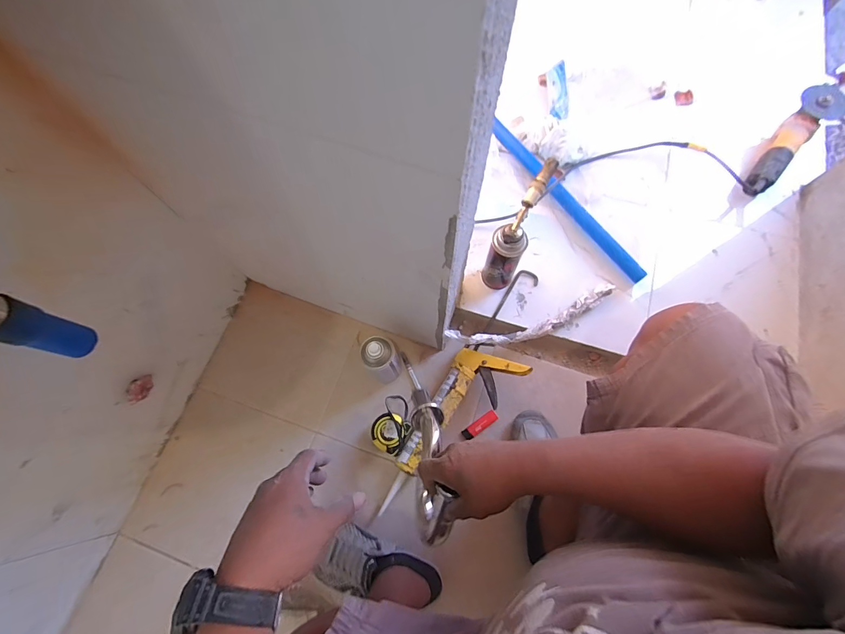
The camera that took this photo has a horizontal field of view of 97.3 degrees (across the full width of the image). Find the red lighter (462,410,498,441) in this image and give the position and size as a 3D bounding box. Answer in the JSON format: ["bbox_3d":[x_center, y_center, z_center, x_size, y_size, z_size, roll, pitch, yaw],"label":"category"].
[{"bbox_3d":[0.118,0.220,0.757,0.080,0.007,0.024,-33,74,-9],"label":"red lighter"}]

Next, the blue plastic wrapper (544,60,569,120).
[{"bbox_3d":[0.346,-0.576,0.945,0.052,0.018,0.168,0,72,2],"label":"blue plastic wrapper"}]

